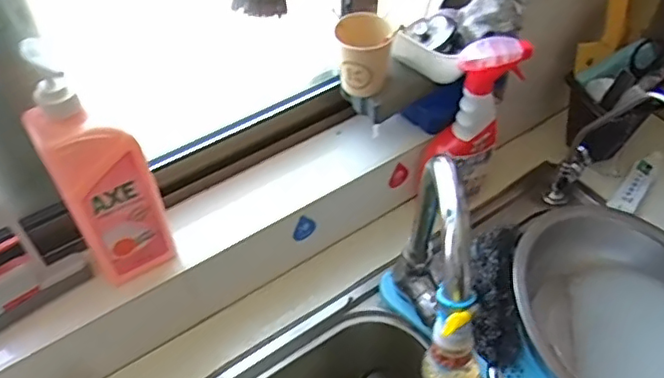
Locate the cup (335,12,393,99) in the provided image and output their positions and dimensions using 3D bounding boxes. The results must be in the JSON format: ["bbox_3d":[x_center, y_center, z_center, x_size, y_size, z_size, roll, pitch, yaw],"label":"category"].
[{"bbox_3d":[0.039,-0.165,0.731,0.062,0.075,0.069,-1,49,0],"label":"cup"}]

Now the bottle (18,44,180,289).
[{"bbox_3d":[-0.223,-0.016,0.569,0.082,0.271,0.046,-27,53,-21],"label":"bottle"}]

